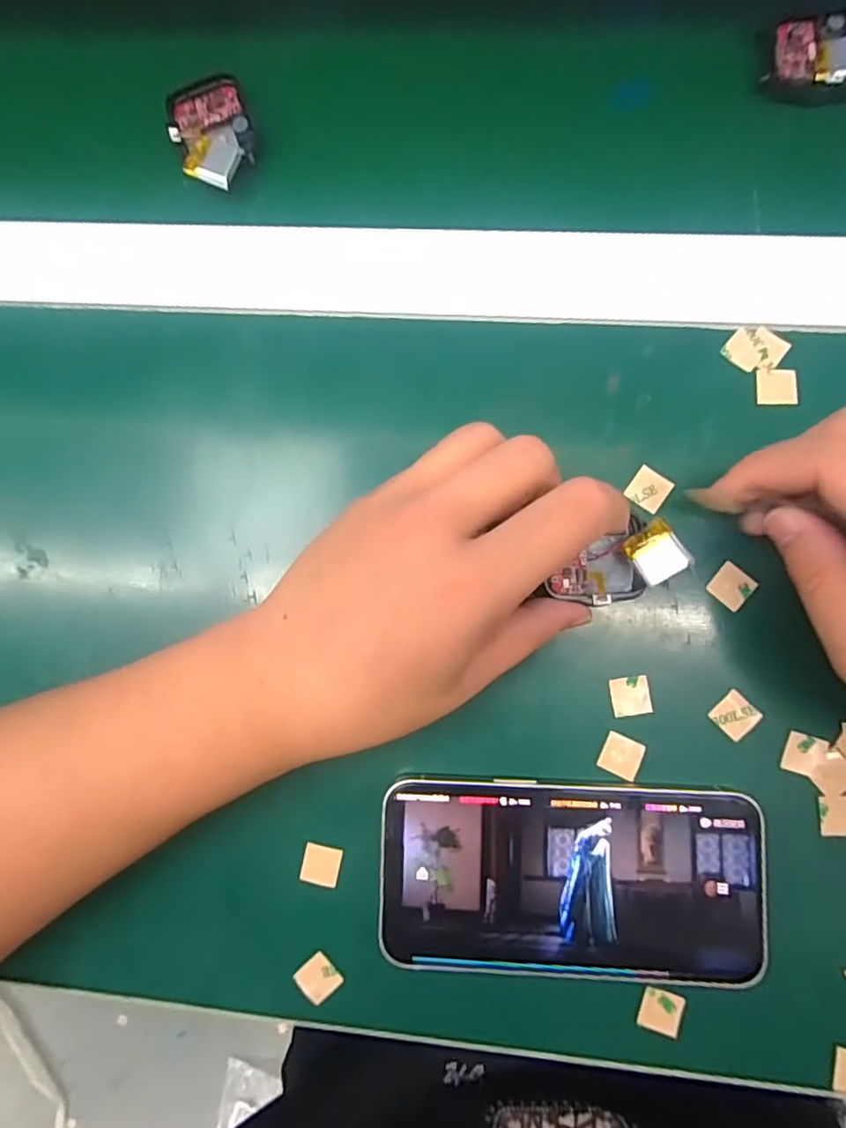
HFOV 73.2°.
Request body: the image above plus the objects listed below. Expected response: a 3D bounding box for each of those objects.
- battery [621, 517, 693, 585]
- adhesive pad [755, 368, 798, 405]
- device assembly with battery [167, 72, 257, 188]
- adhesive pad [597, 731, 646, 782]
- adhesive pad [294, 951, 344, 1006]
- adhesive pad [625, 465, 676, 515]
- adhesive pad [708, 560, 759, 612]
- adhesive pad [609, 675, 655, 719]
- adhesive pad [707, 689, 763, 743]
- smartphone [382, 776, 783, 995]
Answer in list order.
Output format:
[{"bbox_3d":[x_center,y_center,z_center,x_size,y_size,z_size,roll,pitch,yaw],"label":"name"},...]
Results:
[{"bbox_3d":[0.091,-0.004,0.221,0.020,0.004,0.021,-35,80,5],"label":"battery"},{"bbox_3d":[0.146,-0.073,0.234,0.016,0.004,0.015,3,85,4],"label":"adhesive pad"},{"bbox_3d":[-0.095,-0.195,0.258,0.035,0.013,0.058,-16,84,2],"label":"device assembly with battery"},{"bbox_3d":[0.080,0.077,0.228,0.015,0.004,0.015,24,87,5],"label":"adhesive pad"},{"bbox_3d":[-0.043,0.169,0.231,0.016,0.004,0.015,45,89,6],"label":"adhesive pad"},{"bbox_3d":[0.094,-0.031,0.235,0.015,0.004,0.015,35,88,6],"label":"adhesive pad"},{"bbox_3d":[0.125,0.009,0.229,0.015,0.004,0.015,39,88,6],"label":"adhesive pad"},{"bbox_3d":[0.084,0.053,0.229,0.016,0.004,0.015,-8,84,3],"label":"adhesive pad"},{"bbox_3d":[0.124,0.060,0.225,0.015,0.004,0.016,-44,84,-1],"label":"adhesive pad"},{"bbox_3d":[0.057,0.123,0.223,0.144,0.008,0.072,1,85,4],"label":"smartphone"}]

